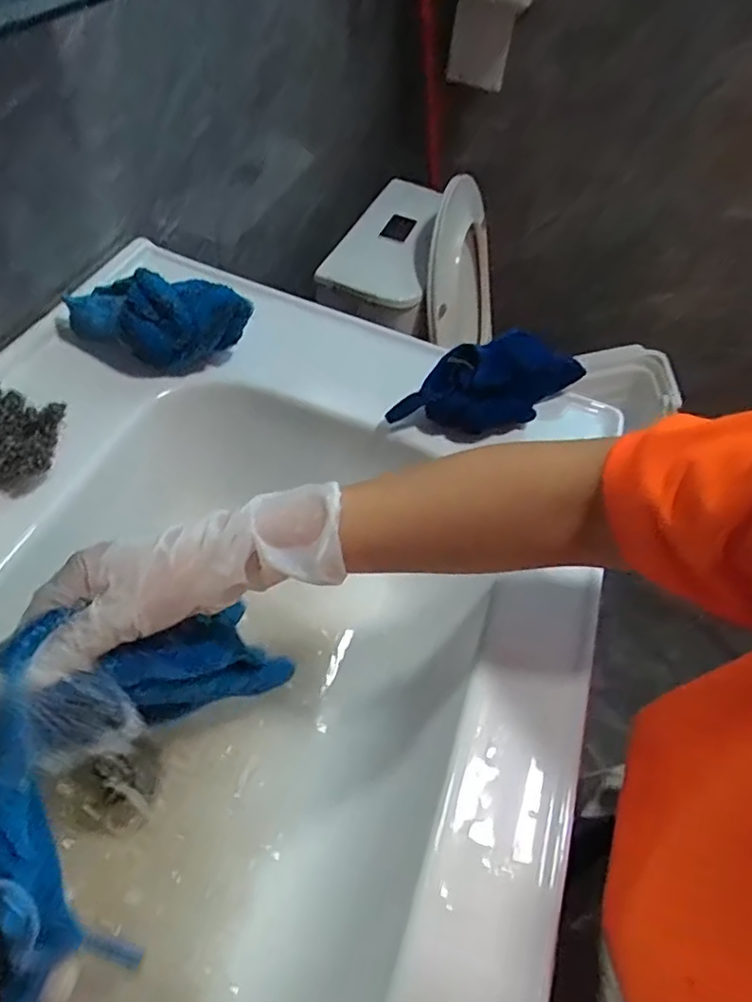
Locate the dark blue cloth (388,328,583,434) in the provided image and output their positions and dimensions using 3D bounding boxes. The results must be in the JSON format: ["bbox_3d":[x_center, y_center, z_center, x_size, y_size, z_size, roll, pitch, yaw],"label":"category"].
[{"bbox_3d":[0.095,-0.096,0.491,0.170,0.072,0.020,-21,14,-18],"label":"dark blue cloth"}]

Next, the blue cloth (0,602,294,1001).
[{"bbox_3d":[-0.143,0.133,0.325,0.045,0.162,0.215,-5,37,36],"label":"blue cloth"}]

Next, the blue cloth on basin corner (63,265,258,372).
[{"bbox_3d":[-0.172,-0.143,0.473,0.142,0.060,0.059,-7,56,-2],"label":"blue cloth on basin corner"}]

